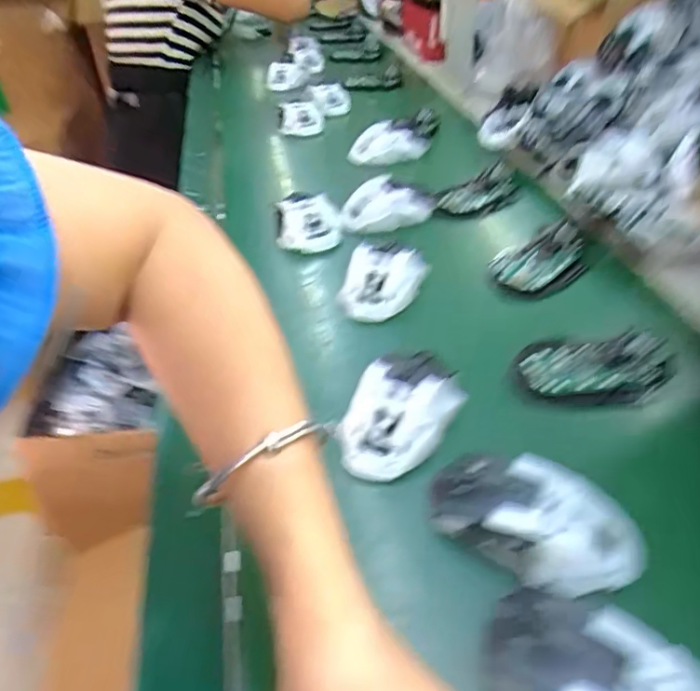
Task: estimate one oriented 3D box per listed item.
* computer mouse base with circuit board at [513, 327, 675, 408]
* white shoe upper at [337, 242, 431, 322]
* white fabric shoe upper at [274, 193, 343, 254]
[{"bbox_3d":[0.187,0.015,0.434,0.110,0.024,0.055,3,42,8],"label":"computer mouse base with circuit board"},{"bbox_3d":[0.028,-0.059,0.533,0.073,0.038,0.079,-2,42,2],"label":"white shoe upper"},{"bbox_3d":[-0.048,-0.136,0.634,0.073,0.038,0.076,-3,42,1],"label":"white fabric shoe upper"}]

